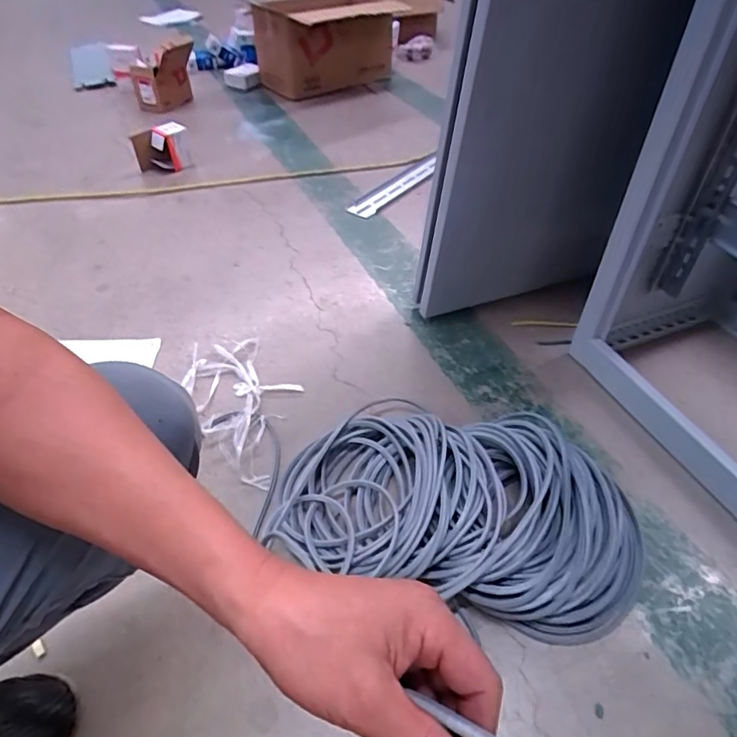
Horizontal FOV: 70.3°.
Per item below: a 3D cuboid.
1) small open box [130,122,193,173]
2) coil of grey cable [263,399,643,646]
[{"bbox_3d":[-0.616,-0.653,1.560,0.162,0.131,0.082,-8,46,-7],"label":"small open box"},{"bbox_3d":[0.128,0.176,0.745,0.495,0.061,0.320,9,46,10],"label":"coil of grey cable"}]

